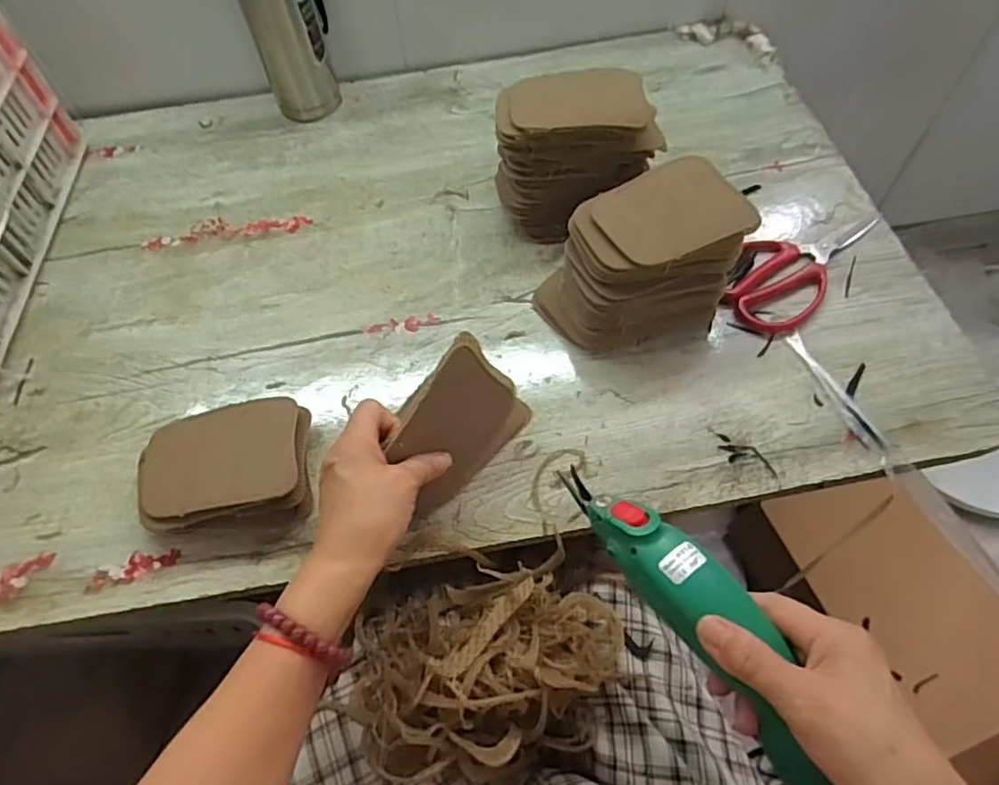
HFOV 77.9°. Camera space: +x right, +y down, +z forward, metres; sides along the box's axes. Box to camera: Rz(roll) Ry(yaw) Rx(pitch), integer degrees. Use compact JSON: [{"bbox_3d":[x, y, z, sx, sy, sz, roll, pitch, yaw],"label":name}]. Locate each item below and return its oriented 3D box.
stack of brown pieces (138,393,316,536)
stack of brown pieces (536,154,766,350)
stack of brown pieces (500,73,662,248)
[{"bbox_3d":[-0.207,0.057,0.471,0.123,0.043,0.086,-9,58,-2],"label":"stack of brown pieces"},{"bbox_3d":[0.122,-0.107,0.521,0.156,0.101,0.099,-23,60,-10],"label":"stack of brown pieces"},{"bbox_3d":[0.070,-0.225,0.590,0.139,0.114,0.099,-11,59,-3],"label":"stack of brown pieces"}]

